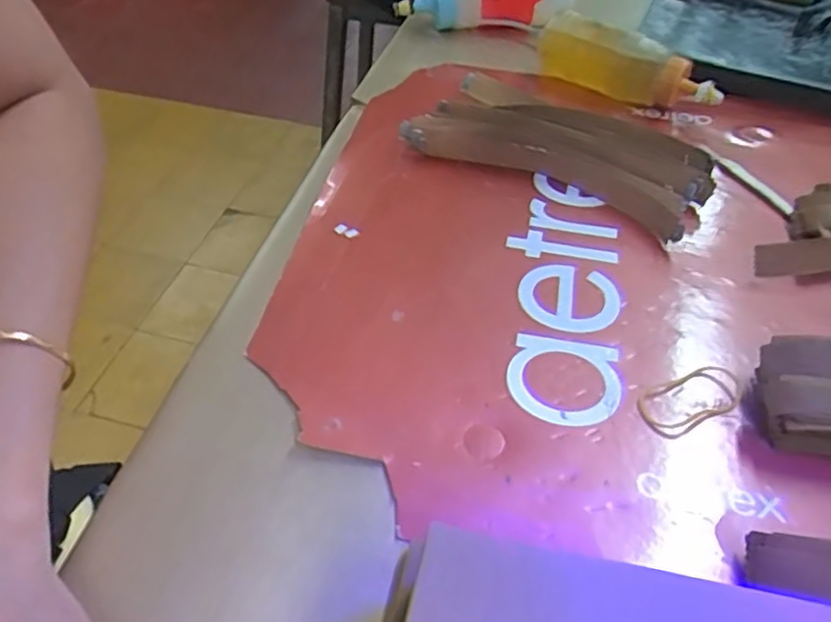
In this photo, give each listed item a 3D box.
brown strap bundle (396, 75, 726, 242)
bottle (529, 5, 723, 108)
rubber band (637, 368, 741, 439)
[{"bbox_3d":[0.098,-0.108,0.451,0.193,0.029,0.080,25,51,20],"label":"brown strap bundle"},{"bbox_3d":[0.164,-0.195,0.526,0.142,0.050,0.039,31,53,24],"label":"bottle"},{"bbox_3d":[0.134,0.042,0.324,0.056,0.004,0.026,-18,50,-18],"label":"rubber band"}]

